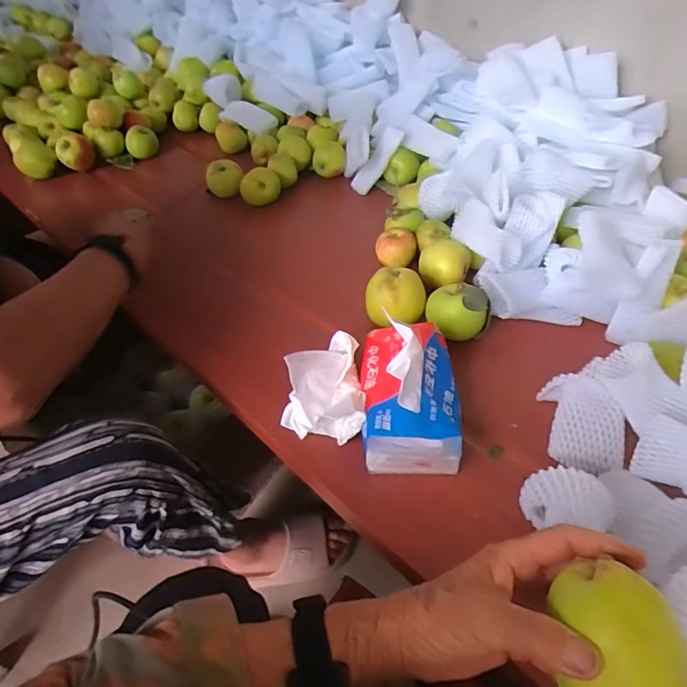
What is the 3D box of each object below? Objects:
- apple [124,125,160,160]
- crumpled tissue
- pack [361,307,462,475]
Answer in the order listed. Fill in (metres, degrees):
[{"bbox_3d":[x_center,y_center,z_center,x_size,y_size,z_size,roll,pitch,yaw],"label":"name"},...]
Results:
[{"bbox_3d":[-0.404,-0.403,0.957,0.060,0.048,0.061,-17,50,-15],"label":"apple"},{"bbox_3d":[-0.022,0.046,0.498,0.085,0.052,0.109,-2,47,-1],"label":"crumpled tissue"},{"bbox_3d":[0.064,0.038,0.468,0.098,0.091,0.149,1,47,1],"label":"pack"}]

